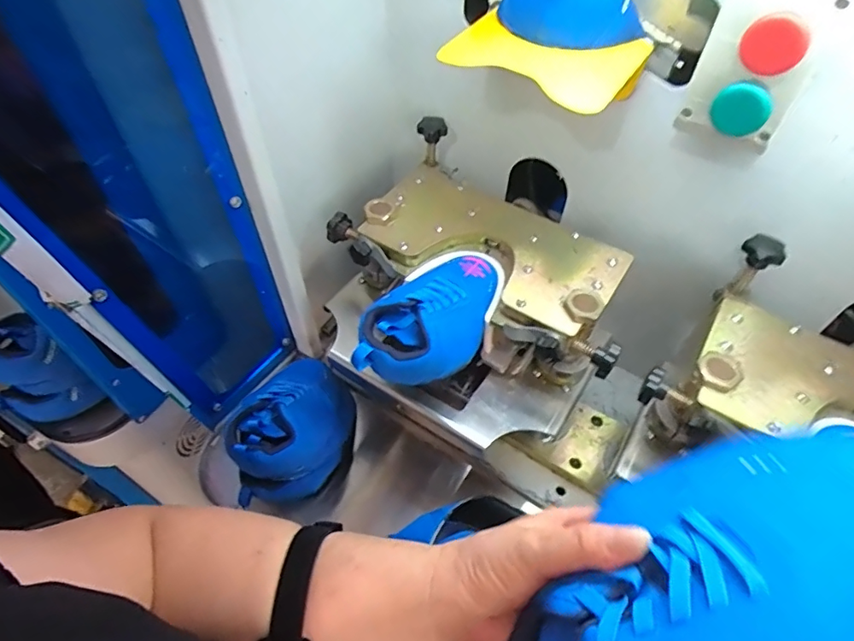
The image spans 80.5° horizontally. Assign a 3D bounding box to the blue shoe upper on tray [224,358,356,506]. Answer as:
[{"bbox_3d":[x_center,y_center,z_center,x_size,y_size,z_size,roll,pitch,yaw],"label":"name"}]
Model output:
[{"bbox_3d":[-0.154,0.122,0.598,0.098,0.131,0.166,15,53,11],"label":"blue shoe upper on tray"}]

